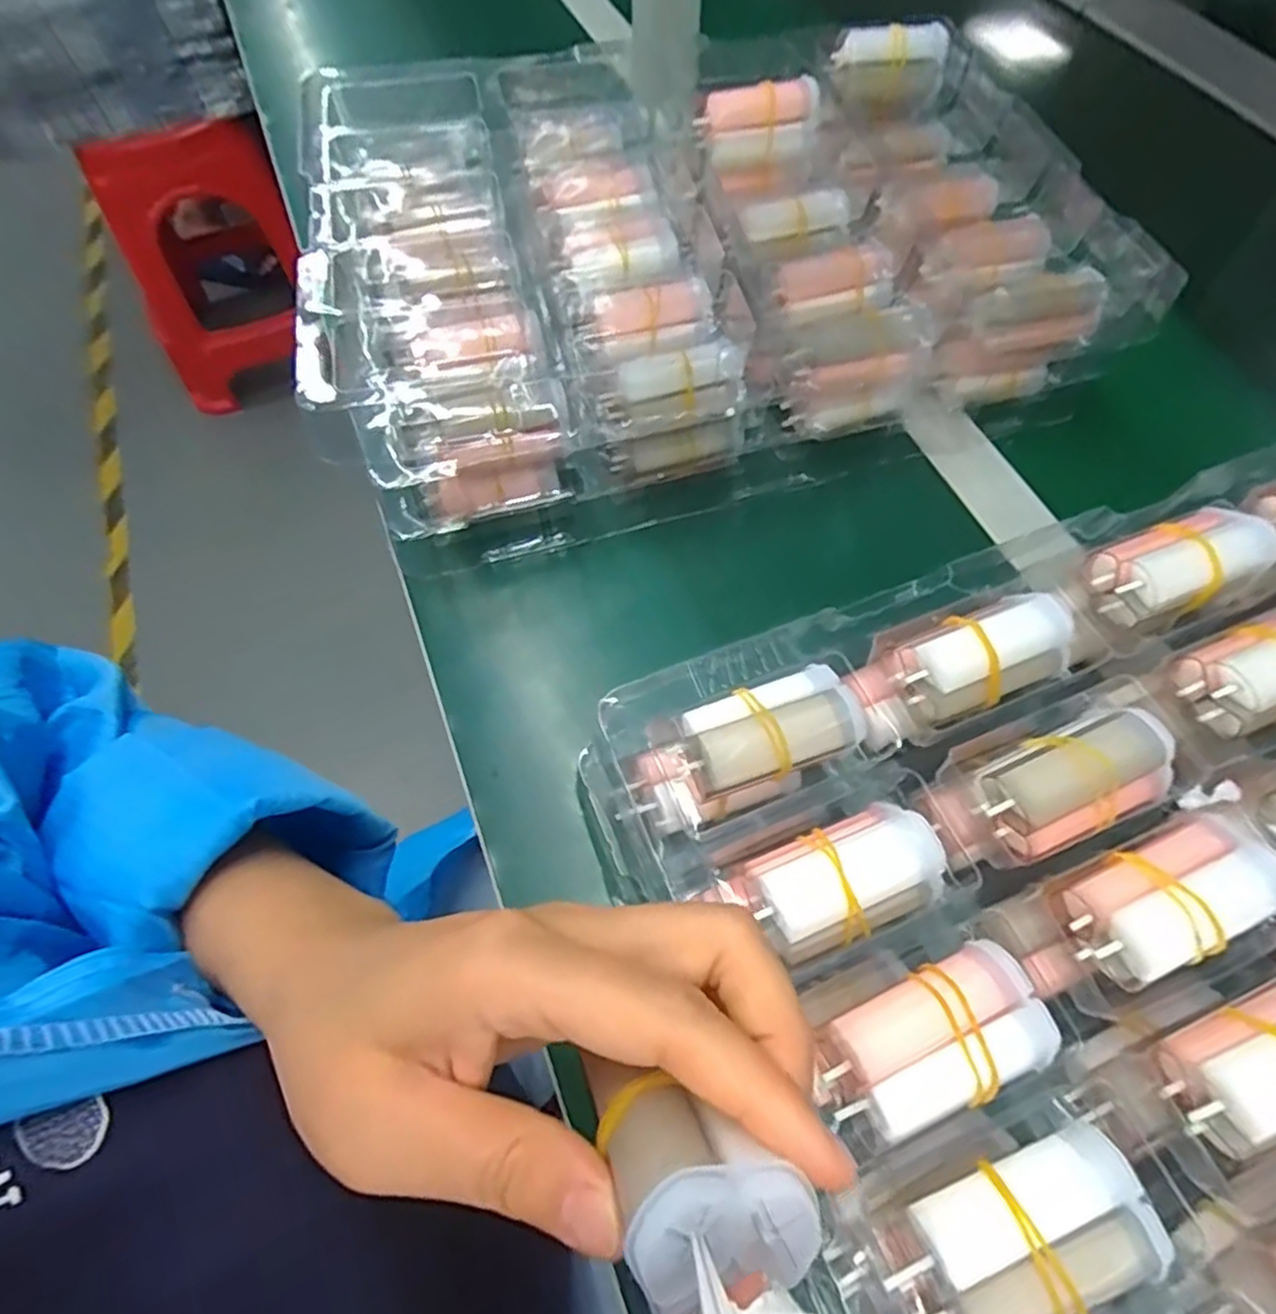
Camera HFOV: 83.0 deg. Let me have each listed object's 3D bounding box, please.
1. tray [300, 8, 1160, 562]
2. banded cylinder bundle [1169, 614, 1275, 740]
[{"bbox_3d":[0.036,-0.222,0.405,0.394,0.105,0.270,-13,62,-6],"label":"tray"},{"bbox_3d":[0.242,0.003,0.272,0.061,0.027,0.036,-21,63,-10],"label":"banded cylinder bundle"}]

